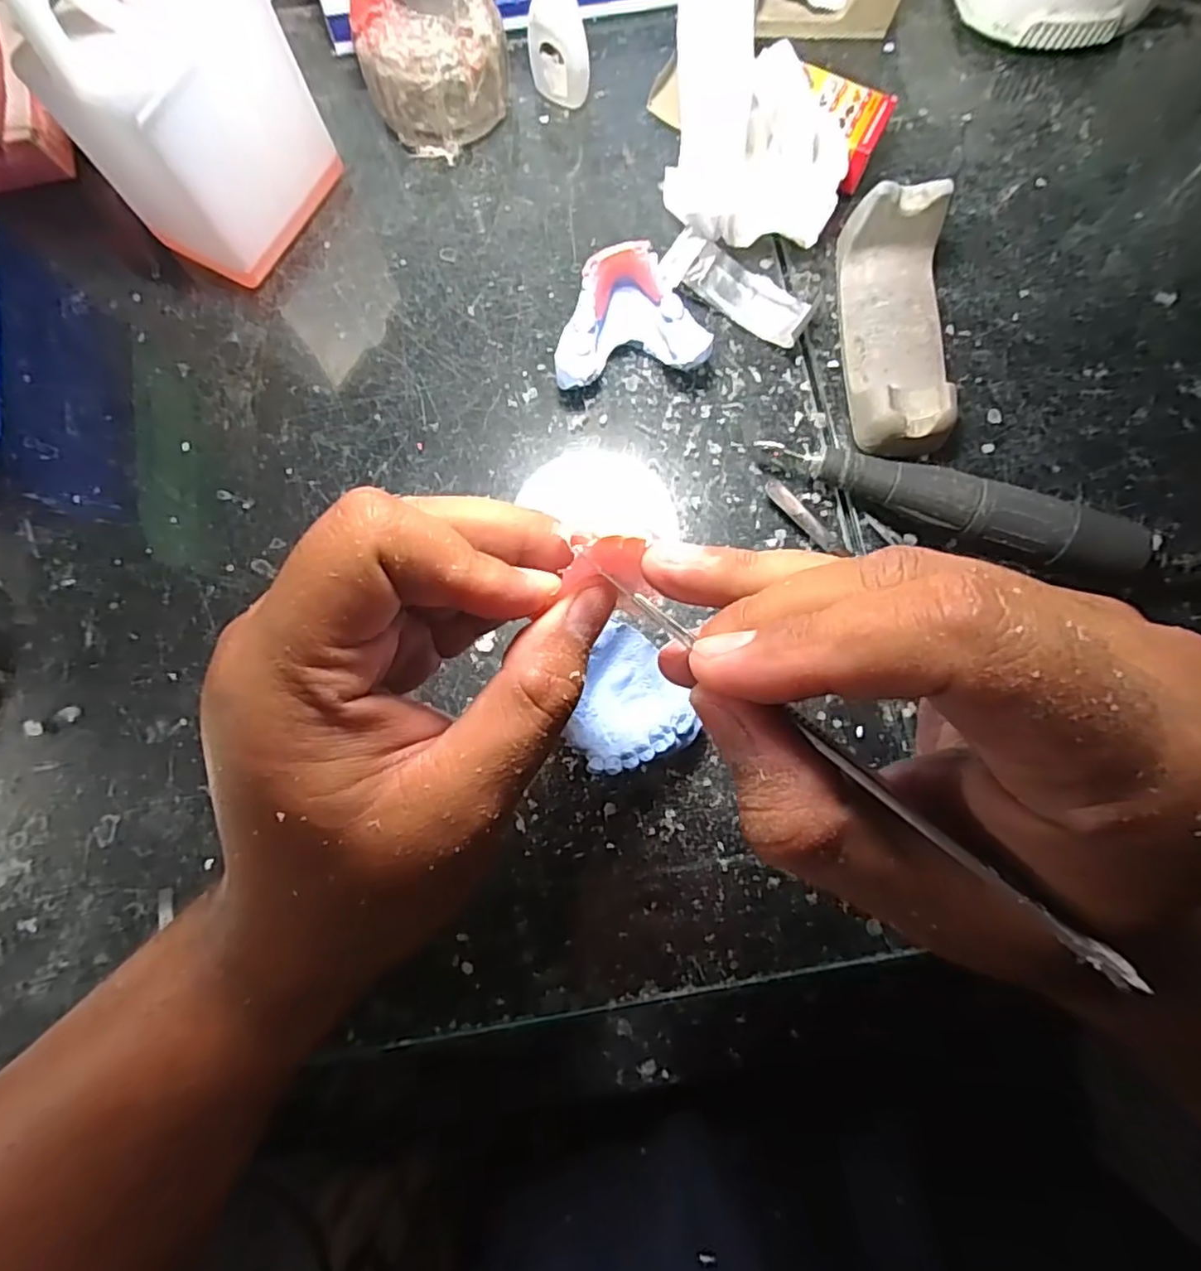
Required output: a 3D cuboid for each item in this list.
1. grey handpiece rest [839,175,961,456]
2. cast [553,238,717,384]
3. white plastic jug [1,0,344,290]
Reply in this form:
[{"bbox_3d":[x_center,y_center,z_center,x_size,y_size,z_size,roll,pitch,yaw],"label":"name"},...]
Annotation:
[{"bbox_3d":[0.147,-0.149,0.307,0.047,0.041,0.118,-2,79,0],"label":"grey handpiece rest"},{"bbox_3d":[0.014,-0.151,0.310,0.071,0.042,0.052,-5,79,0],"label":"cast"},{"bbox_3d":[-0.185,-0.242,0.293,0.059,0.126,0.098,34,81,7],"label":"white plastic jug"}]

